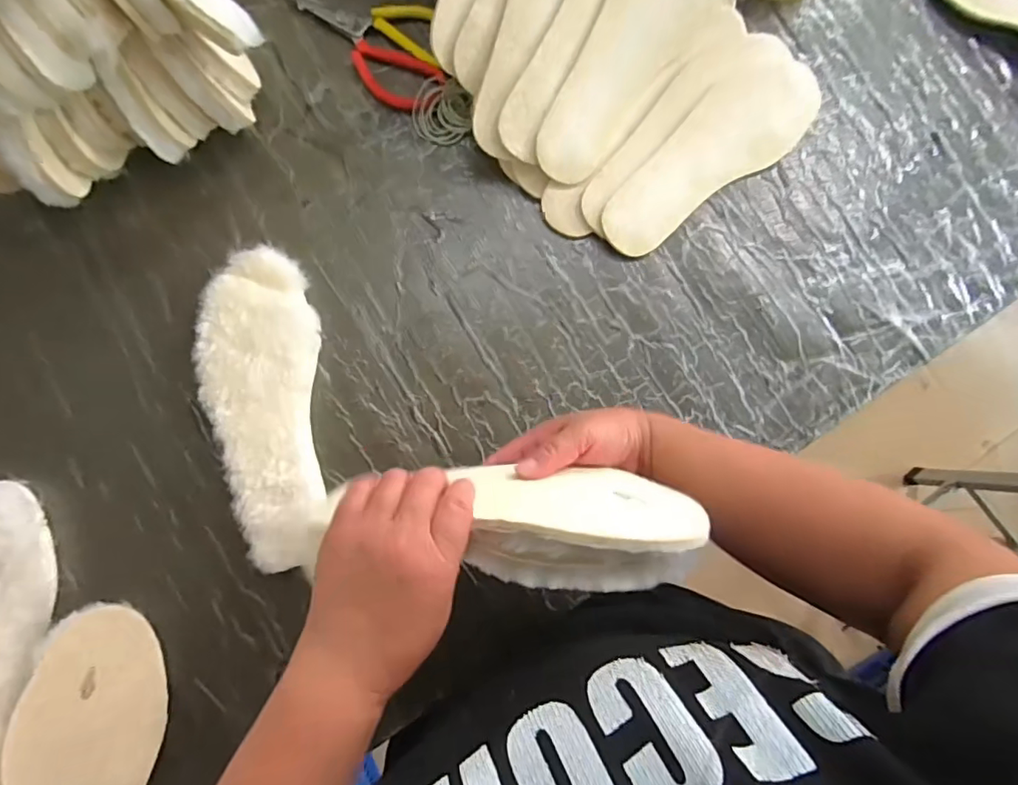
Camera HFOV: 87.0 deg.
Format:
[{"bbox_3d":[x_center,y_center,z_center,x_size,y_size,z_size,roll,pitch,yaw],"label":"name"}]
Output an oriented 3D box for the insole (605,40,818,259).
[{"bbox_3d":[0.200,-0.227,0.519,0.098,0.019,0.255,40,83,1],"label":"insole"}]

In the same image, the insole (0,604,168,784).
[{"bbox_3d":[-0.324,0.287,0.406,0.091,0.024,0.235,15,68,-35],"label":"insole"}]

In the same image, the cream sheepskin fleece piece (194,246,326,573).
[{"bbox_3d":[-0.216,0.012,0.470,0.094,0.024,0.268,-3,84,-4],"label":"cream sheepskin fleece piece"}]

